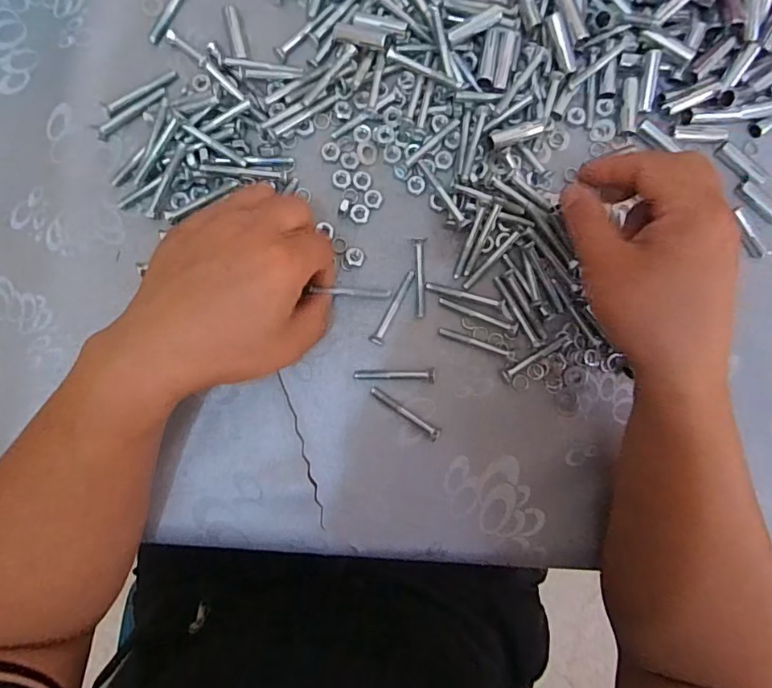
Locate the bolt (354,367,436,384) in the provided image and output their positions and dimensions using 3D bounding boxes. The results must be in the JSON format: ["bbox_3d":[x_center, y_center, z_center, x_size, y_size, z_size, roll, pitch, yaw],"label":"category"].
[{"bbox_3d":[0.006,0.022,0.344,0.055,0.008,0.010,-1,88,-3],"label":"bolt"}]

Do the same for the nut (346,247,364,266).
[{"bbox_3d":[-0.021,-0.061,0.348,0.012,0.007,0.013,0,88,-3],"label":"nut"}]

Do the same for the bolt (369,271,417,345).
[{"bbox_3d":[0.006,-0.025,0.347,0.009,0.005,0.056,29,87,-2],"label":"bolt"}]

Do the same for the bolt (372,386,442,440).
[{"bbox_3d":[0.014,0.046,0.343,0.055,0.010,0.009,39,87,-1],"label":"bolt"}]

